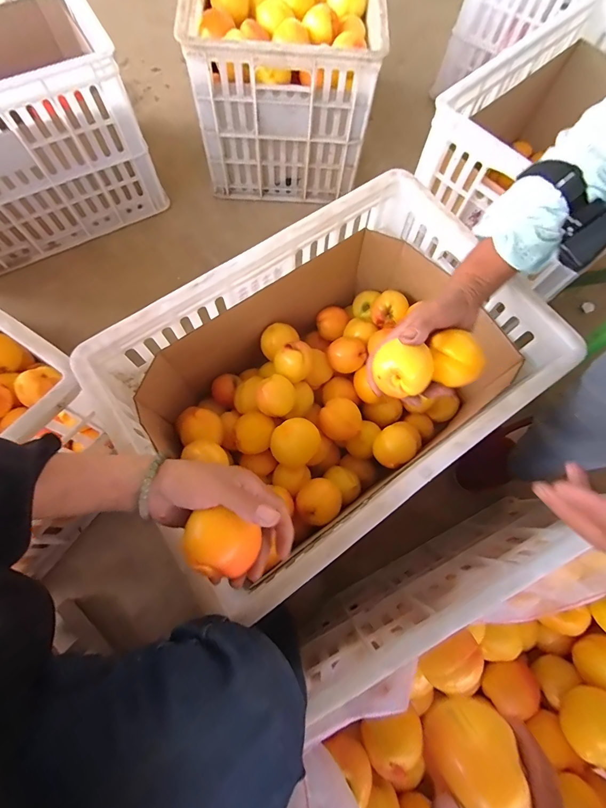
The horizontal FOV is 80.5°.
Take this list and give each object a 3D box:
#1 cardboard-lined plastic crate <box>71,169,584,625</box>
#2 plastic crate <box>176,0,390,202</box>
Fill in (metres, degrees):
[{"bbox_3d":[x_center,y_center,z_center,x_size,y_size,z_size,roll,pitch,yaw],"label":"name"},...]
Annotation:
[{"bbox_3d":[0.033,-0.024,0.520,0.485,0.241,0.343,-34,76,-11],"label":"cardboard-lined plastic crate"},{"bbox_3d":[-0.033,-0.746,0.768,0.327,0.292,0.453,1,72,-1],"label":"plastic crate"}]

